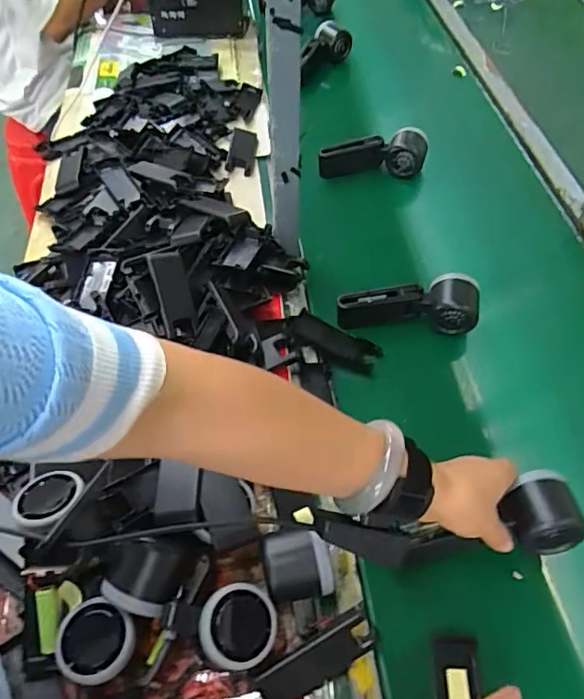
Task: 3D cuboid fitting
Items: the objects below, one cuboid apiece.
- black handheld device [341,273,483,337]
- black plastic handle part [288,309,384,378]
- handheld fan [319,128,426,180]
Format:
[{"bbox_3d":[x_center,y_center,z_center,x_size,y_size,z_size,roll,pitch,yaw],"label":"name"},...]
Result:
[{"bbox_3d":[0.134,-0.054,0.629,0.157,0.053,0.050,0,55,0],"label":"black handheld device"},{"bbox_3d":[0.050,-0.007,0.630,0.110,0.018,0.040,27,57,-1],"label":"black plastic handle part"},{"bbox_3d":[0.123,-0.299,0.820,0.161,0.059,0.046,1,54,2],"label":"handheld fan"}]

